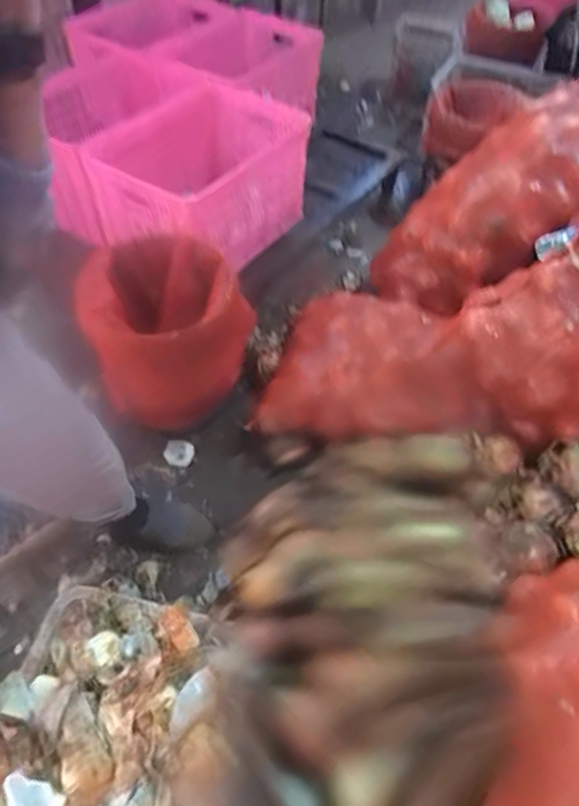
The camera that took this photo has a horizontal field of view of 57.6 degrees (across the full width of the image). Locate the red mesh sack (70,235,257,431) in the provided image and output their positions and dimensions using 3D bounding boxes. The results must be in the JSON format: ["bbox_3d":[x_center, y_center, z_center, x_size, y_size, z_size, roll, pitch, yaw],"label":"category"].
[{"bbox_3d":[-0.265,-0.146,1.132,0.308,0.296,0.259,-25,59,-19],"label":"red mesh sack"}]

